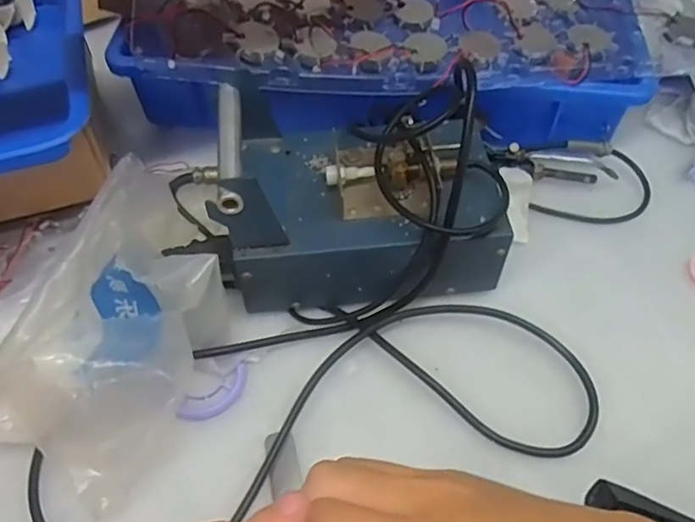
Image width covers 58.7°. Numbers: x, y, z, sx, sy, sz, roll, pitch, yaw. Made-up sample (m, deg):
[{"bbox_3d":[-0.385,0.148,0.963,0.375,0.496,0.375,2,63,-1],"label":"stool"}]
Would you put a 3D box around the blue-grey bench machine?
[{"bbox_3d":[0.013,-0.043,0.418,0.178,0.112,0.108,1,55,0],"label":"blue-grey bench machine"}]

